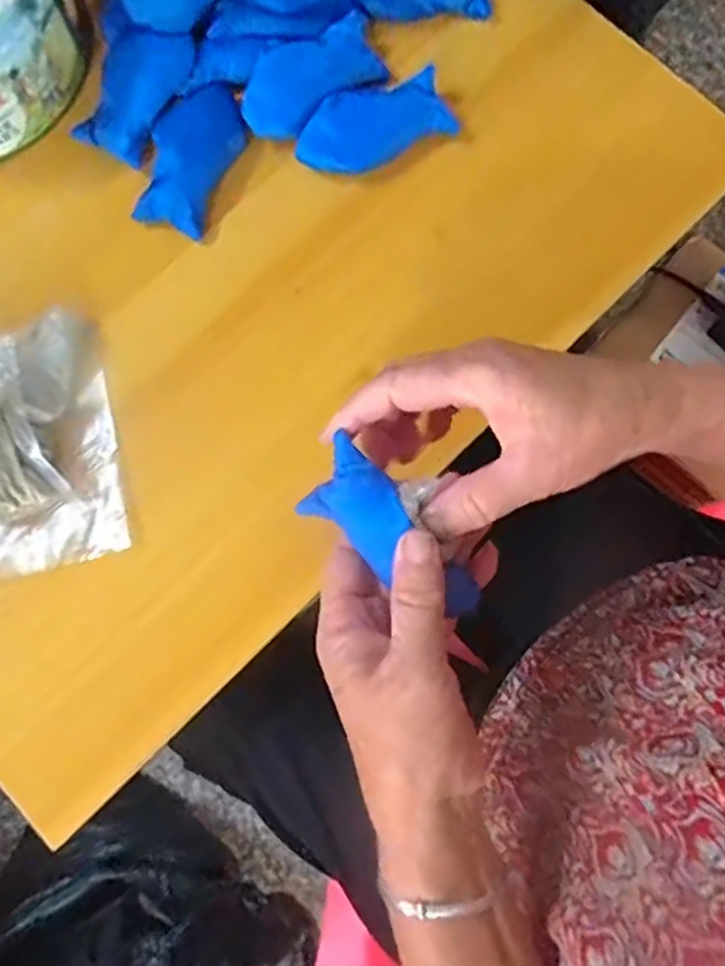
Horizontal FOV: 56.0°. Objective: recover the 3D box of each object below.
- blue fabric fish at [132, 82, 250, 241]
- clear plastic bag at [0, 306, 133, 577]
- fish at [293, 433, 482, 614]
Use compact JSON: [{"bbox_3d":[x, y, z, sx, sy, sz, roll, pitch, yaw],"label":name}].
[{"bbox_3d":[-0.109,-0.210,0.432,0.054,0.011,0.101,19,80,6],"label":"blue fabric fish"},{"bbox_3d":[-0.216,-0.021,0.379,0.139,0.050,0.144,-14,78,-1],"label":"clear plastic bag"},{"bbox_3d":[0.013,0.025,0.307,0.095,0.030,0.036,45,82,3],"label":"fish"}]

